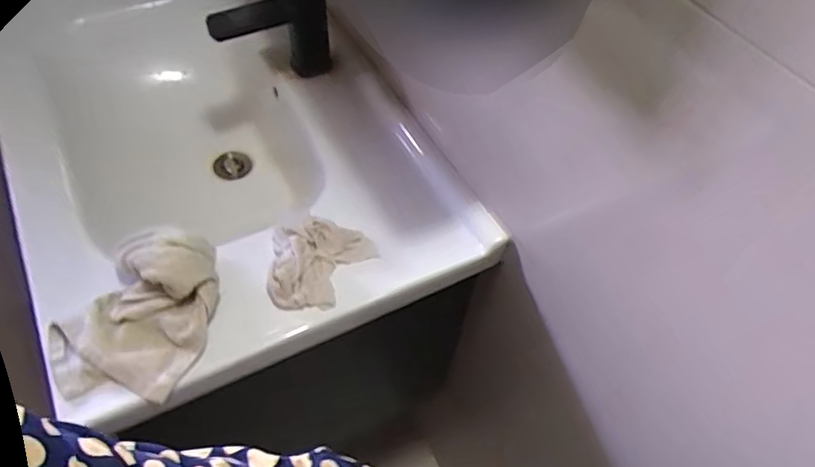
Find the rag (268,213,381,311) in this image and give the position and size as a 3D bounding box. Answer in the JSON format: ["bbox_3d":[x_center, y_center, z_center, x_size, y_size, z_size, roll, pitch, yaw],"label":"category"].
[{"bbox_3d":[-0.090,0.029,0.630,0.109,0.036,0.102,-1,52,-4],"label":"rag"}]

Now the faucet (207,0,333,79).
[{"bbox_3d":[-0.180,-0.284,0.785,0.158,0.161,0.072,-14,54,-14],"label":"faucet"}]

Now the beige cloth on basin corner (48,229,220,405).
[{"bbox_3d":[-0.260,0.078,0.564,0.127,0.067,0.166,23,55,14],"label":"beige cloth on basin corner"}]

